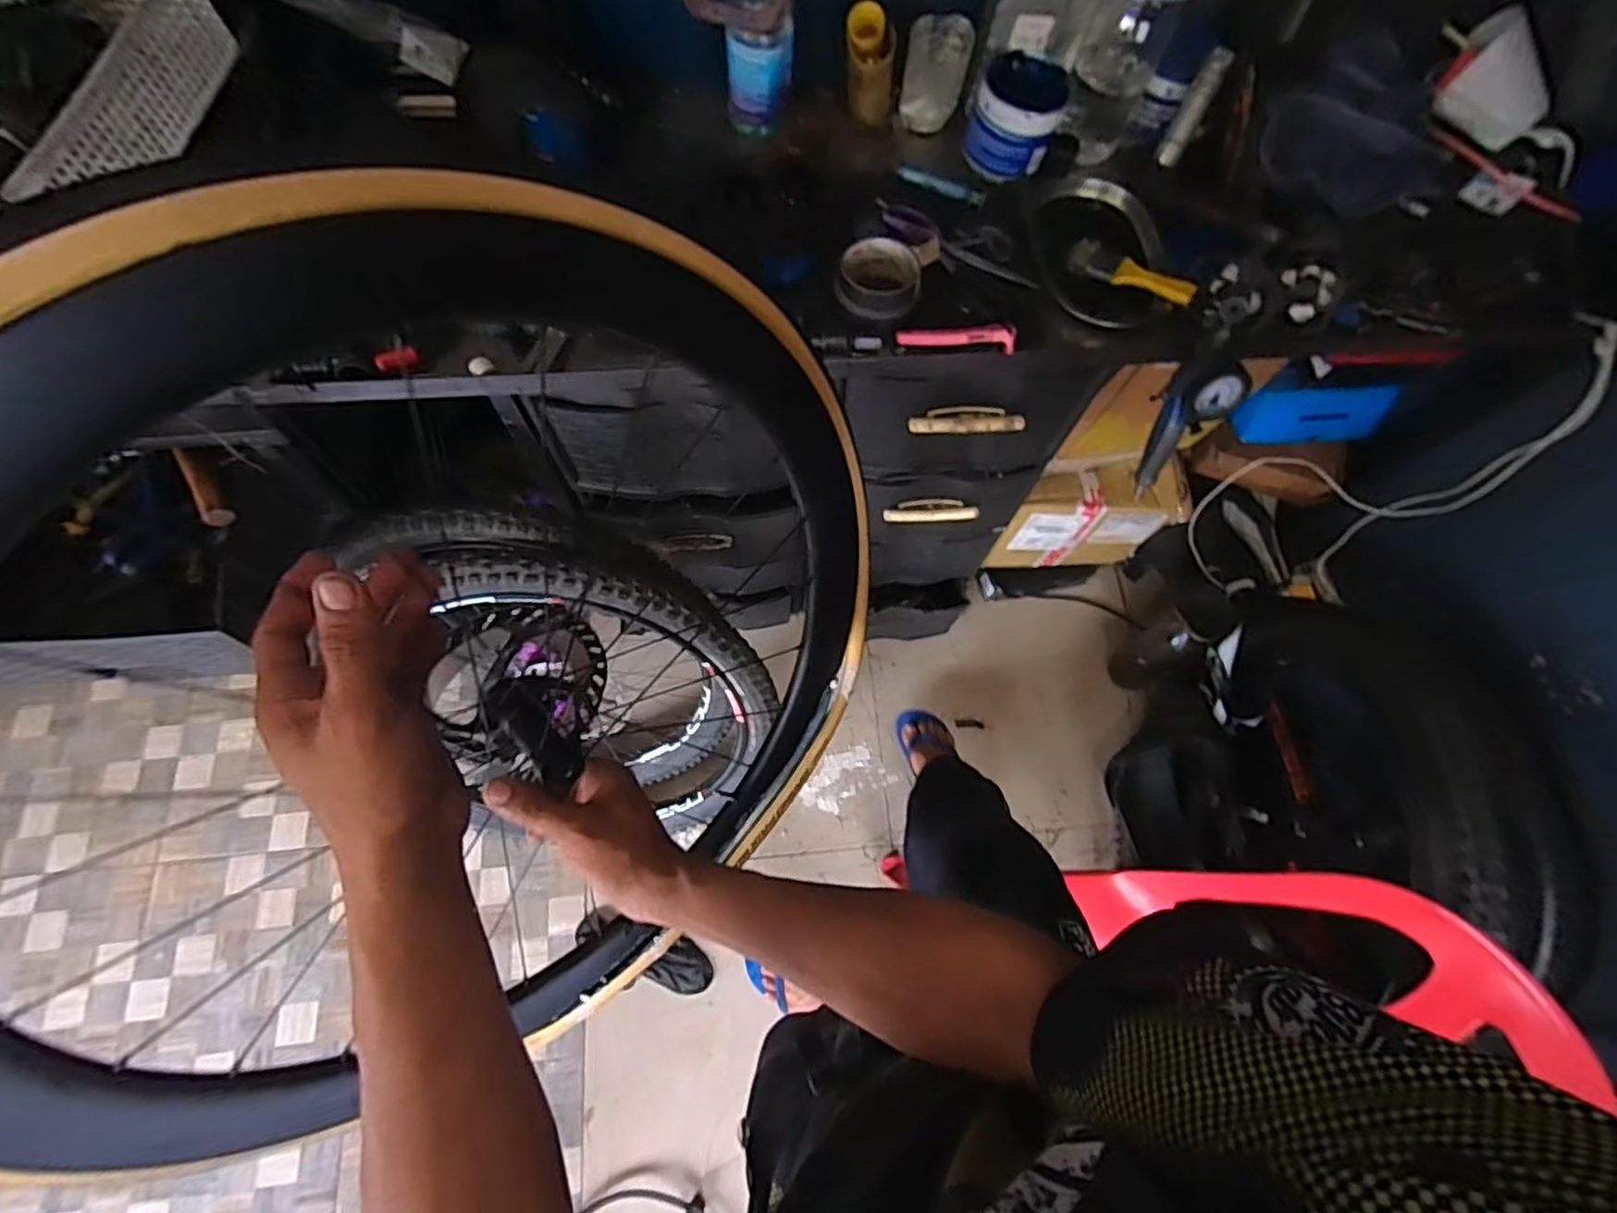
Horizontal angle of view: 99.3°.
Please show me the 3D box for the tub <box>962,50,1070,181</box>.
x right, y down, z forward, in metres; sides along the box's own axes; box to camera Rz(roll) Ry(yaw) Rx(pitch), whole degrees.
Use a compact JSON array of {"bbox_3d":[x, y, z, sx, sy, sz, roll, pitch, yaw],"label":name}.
[{"bbox_3d":[0.246,-0.585,0.808,0.099,0.090,0.121,19,71,5],"label":"tub"}]

